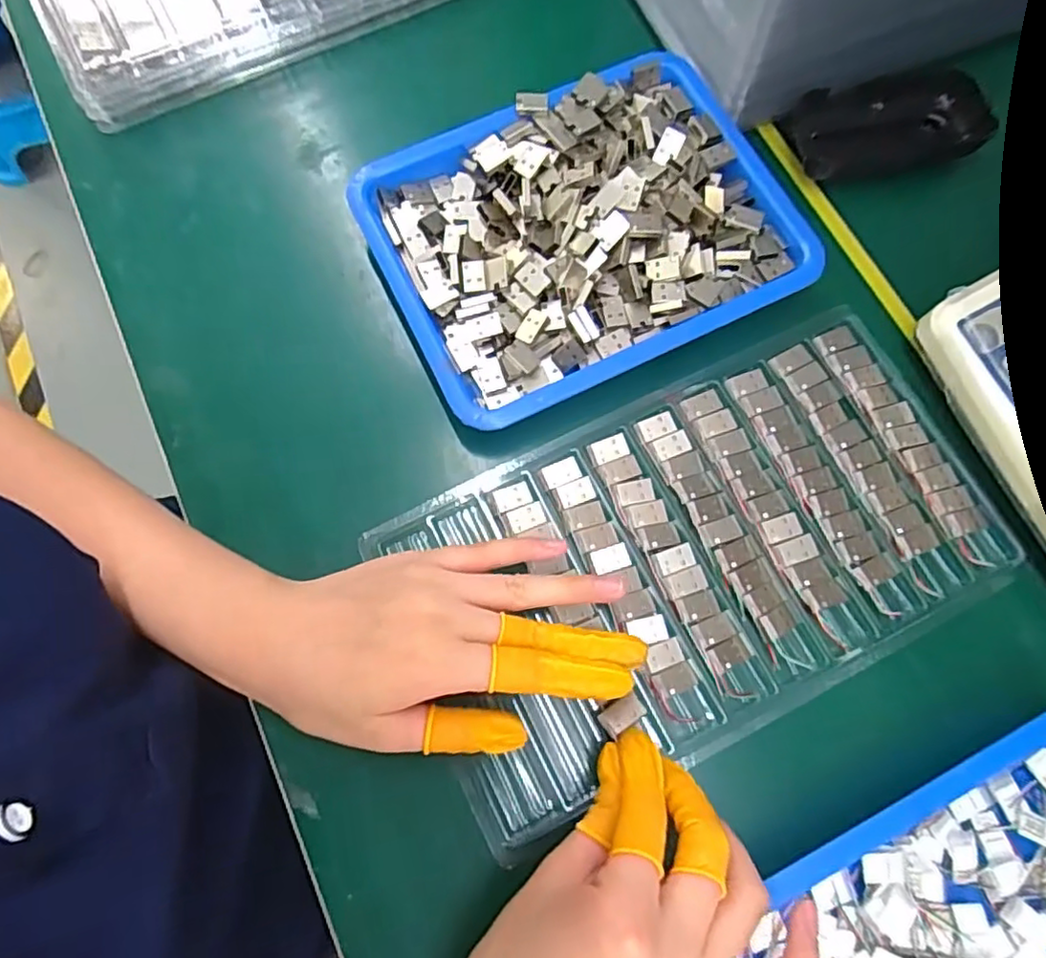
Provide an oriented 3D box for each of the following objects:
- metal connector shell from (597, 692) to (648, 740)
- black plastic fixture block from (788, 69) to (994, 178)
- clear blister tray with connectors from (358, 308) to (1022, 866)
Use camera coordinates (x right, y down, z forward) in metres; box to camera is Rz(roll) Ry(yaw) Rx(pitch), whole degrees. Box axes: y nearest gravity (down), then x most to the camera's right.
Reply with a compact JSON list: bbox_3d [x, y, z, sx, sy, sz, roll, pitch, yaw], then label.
[{"bbox_3d":[0.045,0.107,0.293,0.021,0.004,0.012,-35,77,-8],"label":"metal connector shell"},{"bbox_3d":[0.216,-0.207,0.381,0.106,0.021,0.055,-12,75,-2],"label":"black plastic fixture block"},{"bbox_3d":[0.086,0.037,0.319,0.285,0.009,0.161,-25,75,-5],"label":"clear blister tray with connectors"}]

